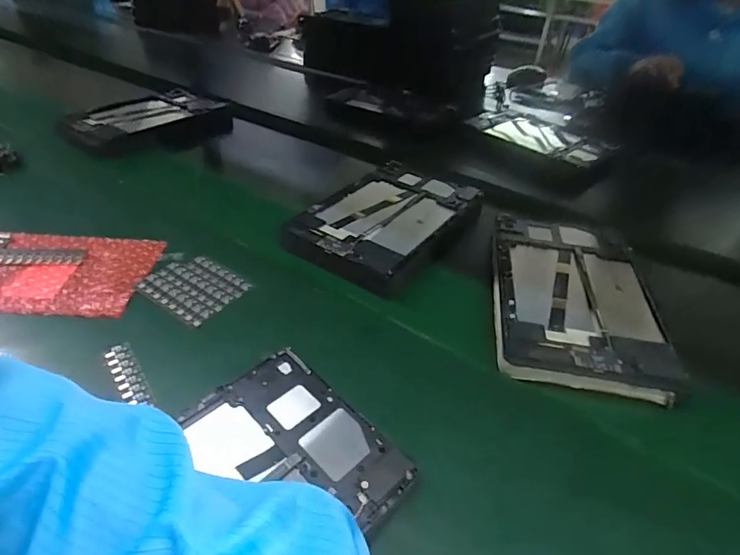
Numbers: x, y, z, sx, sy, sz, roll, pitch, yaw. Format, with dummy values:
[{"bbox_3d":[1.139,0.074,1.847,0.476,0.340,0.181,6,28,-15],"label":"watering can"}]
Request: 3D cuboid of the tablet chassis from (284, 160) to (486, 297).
[{"bbox_3d":[0.025,-0.076,0.565,0.168,0.020,0.247,25,41,23],"label":"tablet chassis"}]

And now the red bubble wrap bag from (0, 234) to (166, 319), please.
[{"bbox_3d":[-0.431,-0.019,0.473,0.400,0.035,0.129,7,37,2],"label":"red bubble wrap bag"}]

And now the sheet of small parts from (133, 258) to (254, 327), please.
[{"bbox_3d":[-0.180,0.008,0.460,0.093,0.007,0.069,24,41,23],"label":"sheet of small parts"}]

